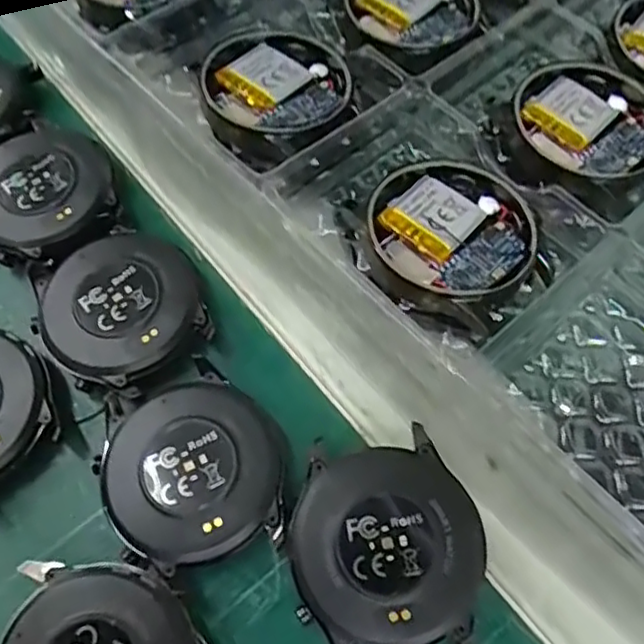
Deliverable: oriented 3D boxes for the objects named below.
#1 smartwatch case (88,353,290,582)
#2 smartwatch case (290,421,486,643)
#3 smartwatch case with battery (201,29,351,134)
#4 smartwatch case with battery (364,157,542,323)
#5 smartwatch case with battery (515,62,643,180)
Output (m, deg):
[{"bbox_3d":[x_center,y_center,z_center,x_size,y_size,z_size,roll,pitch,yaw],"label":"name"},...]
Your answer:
[{"bbox_3d":[-0.032,0.036,0.163,0.045,0.011,0.046,-27,67,-11],"label":"smartwatch case"},{"bbox_3d":[0.015,0.053,0.154,0.043,0.013,0.047,-9,64,-2],"label":"smartwatch case"},{"bbox_3d":[-0.015,-0.075,0.198,0.042,0.010,0.047,-24,66,-9],"label":"smartwatch case with battery"},{"bbox_3d":[0.037,-0.024,0.172,0.046,0.010,0.046,-35,68,-14],"label":"smartwatch case with battery"},{"bbox_3d":[0.078,-0.059,0.193,0.042,0.009,0.042,-18,65,-7],"label":"smartwatch case with battery"}]

